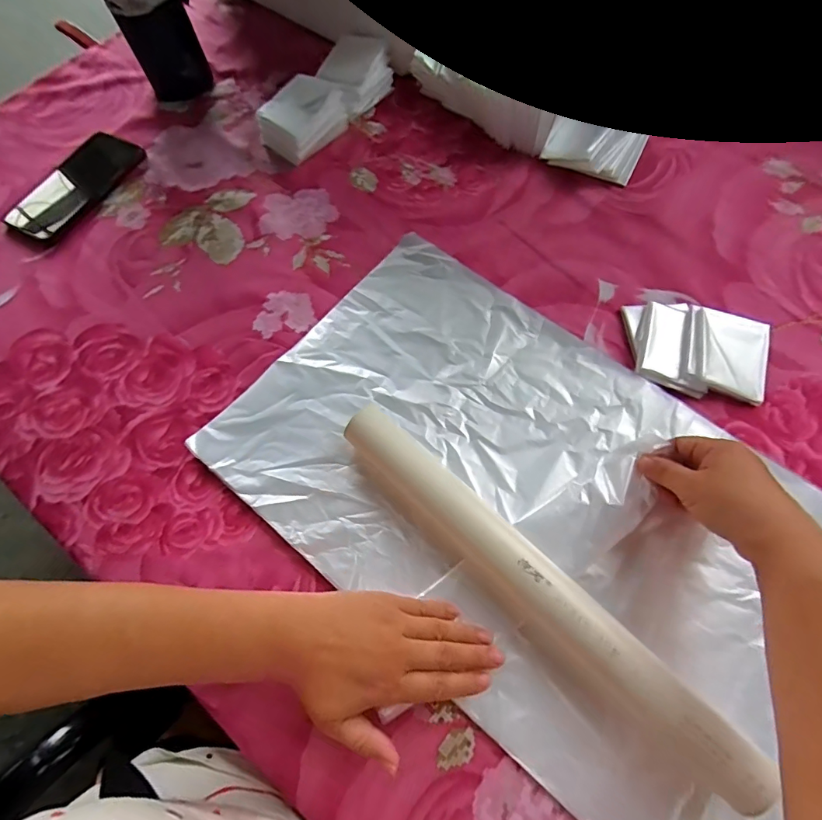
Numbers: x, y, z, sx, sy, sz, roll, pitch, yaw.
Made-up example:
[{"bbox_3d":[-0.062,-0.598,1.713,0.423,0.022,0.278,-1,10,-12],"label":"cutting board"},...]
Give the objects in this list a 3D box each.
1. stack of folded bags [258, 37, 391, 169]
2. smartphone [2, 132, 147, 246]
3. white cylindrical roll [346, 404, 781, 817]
[{"bbox_3d":[-0.098,-0.375,0.533,0.074,0.053,0.182,37,74,15],"label":"stack of folded bags"},{"bbox_3d":[-0.393,-0.264,0.516,0.080,0.013,0.160,26,71,12],"label":"smartphone"},{"bbox_3d":[0.085,0.120,0.323,0.345,0.045,0.041,42,75,17],"label":"white cylindrical roll"}]

